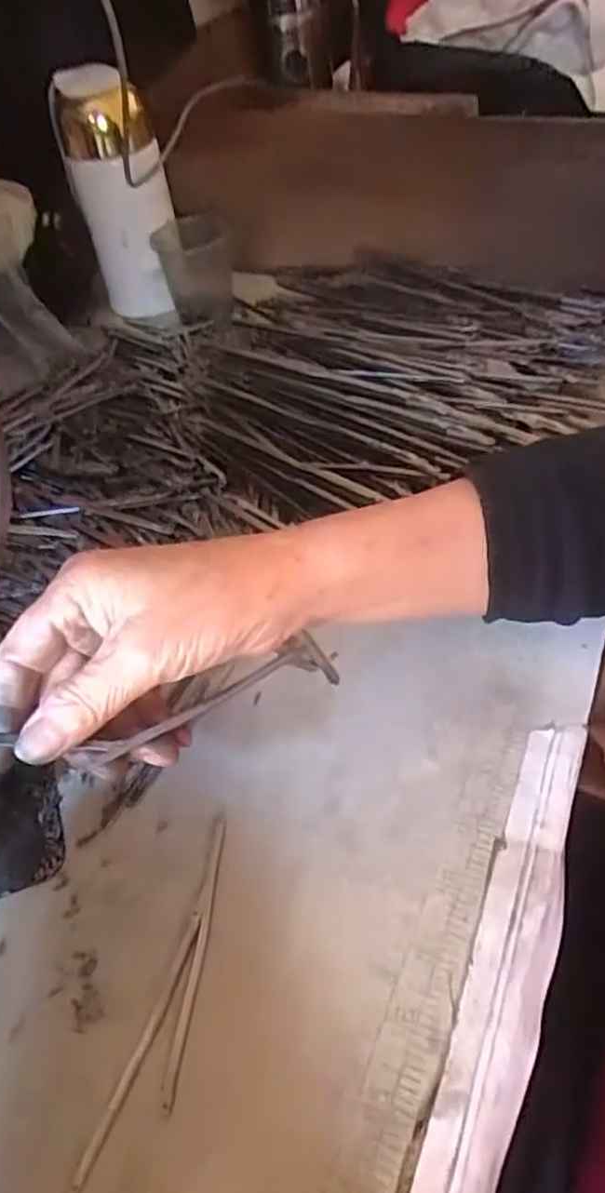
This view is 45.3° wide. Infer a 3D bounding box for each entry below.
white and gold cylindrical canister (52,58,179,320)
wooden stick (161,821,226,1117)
[{"bbox_3d":[-0.130,-0.290,0.522,0.062,0.148,0.063,-18,48,-9],"label":"white and gold cylindrical canister"},{"bbox_3d":[-0.038,0.128,0.263,0.006,0.004,0.097,2,48,9],"label":"wooden stick"}]

